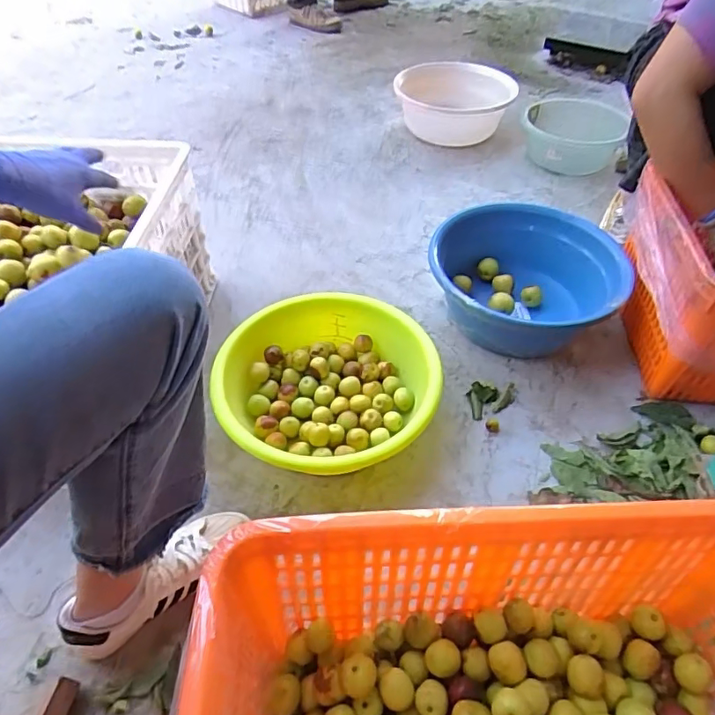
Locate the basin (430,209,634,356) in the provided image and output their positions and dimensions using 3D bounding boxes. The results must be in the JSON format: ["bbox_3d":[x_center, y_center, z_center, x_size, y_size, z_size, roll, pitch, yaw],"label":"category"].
[{"bbox_3d":[0.300,-0.139,0.991,0.309,0.152,0.309,1,48,-1],"label":"basin"}]

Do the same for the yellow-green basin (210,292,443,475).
[{"bbox_3d":[-0.052,0.045,0.834,0.311,0.114,0.327,1,48,-1],"label":"yellow-green basin"}]

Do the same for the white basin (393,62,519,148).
[{"bbox_3d":[0.281,-0.755,1.542,0.332,0.130,0.270,2,48,0],"label":"white basin"}]

